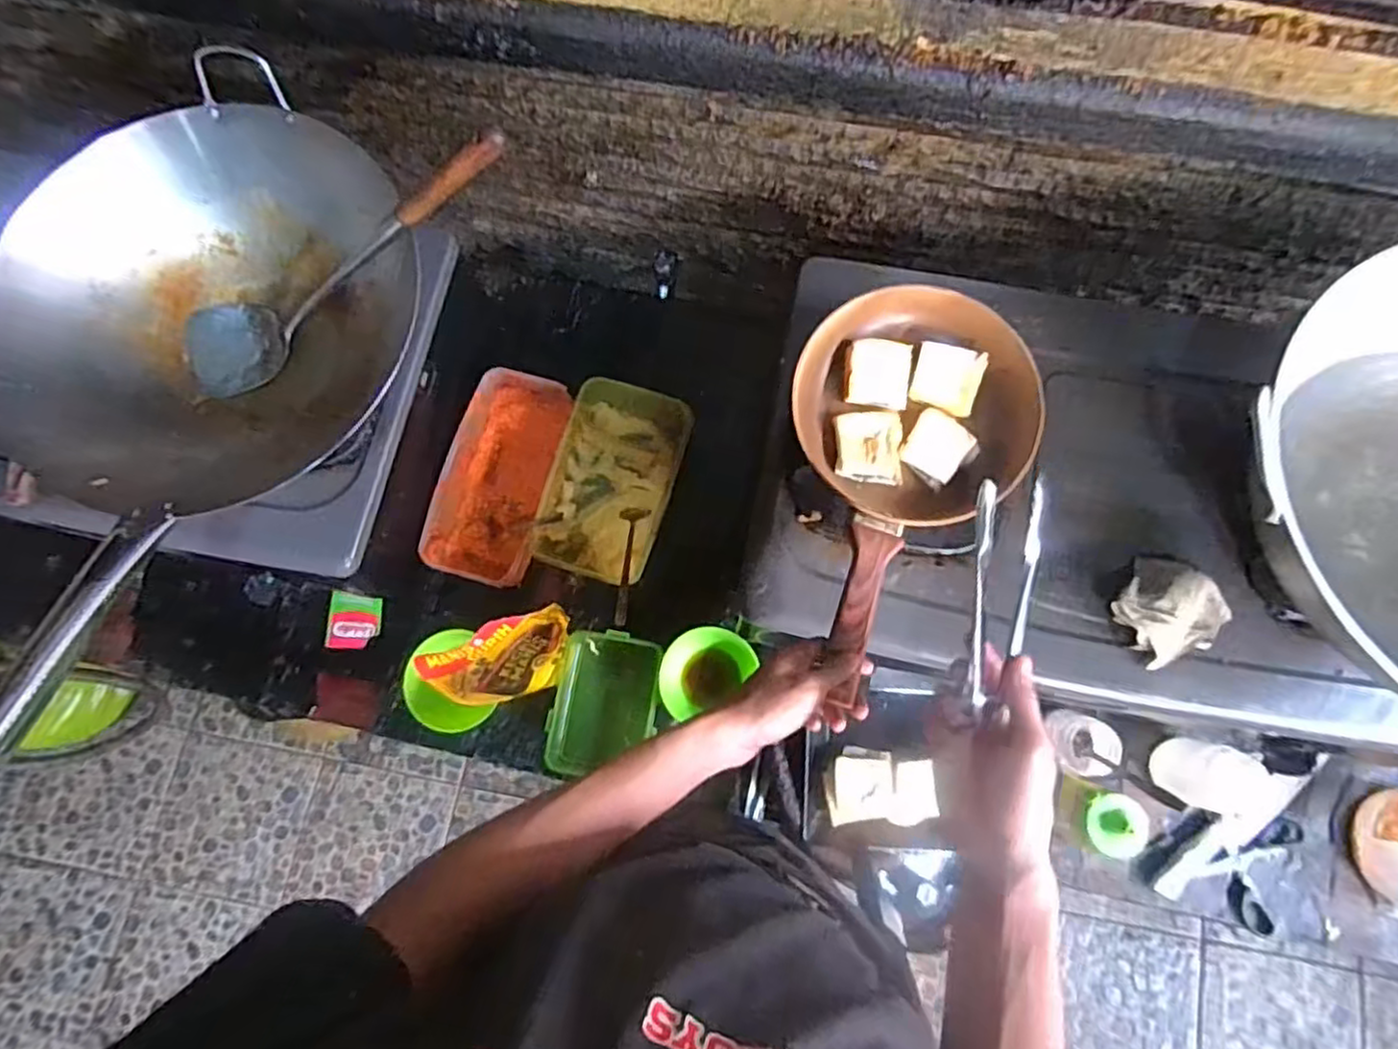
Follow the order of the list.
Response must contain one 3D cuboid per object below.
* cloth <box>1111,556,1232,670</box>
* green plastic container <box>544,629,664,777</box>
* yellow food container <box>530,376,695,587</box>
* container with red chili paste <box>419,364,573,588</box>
[{"bbox_3d":[0.437,0.082,0.641,0.096,0.053,0.095,-42,80,-7],"label":"cloth"},{"bbox_3d":[-0.107,0.209,0.803,0.114,0.052,0.161,11,78,4],"label":"green plastic container"},{"bbox_3d":[-0.104,-0.052,0.839,0.138,0.084,0.224,18,79,6],"label":"yellow food container"},{"bbox_3d":[-0.235,-0.057,0.860,0.127,0.086,0.257,14,78,5],"label":"container with red chili paste"}]

